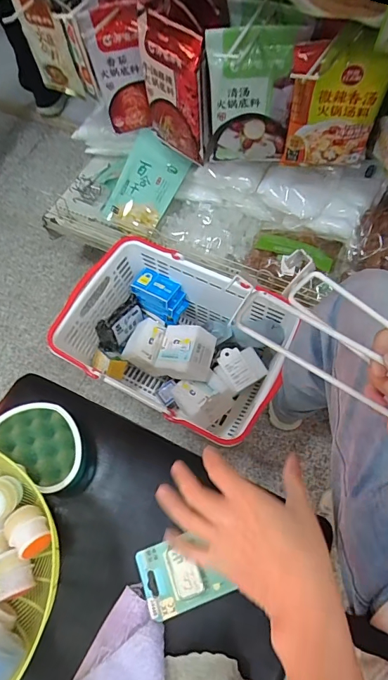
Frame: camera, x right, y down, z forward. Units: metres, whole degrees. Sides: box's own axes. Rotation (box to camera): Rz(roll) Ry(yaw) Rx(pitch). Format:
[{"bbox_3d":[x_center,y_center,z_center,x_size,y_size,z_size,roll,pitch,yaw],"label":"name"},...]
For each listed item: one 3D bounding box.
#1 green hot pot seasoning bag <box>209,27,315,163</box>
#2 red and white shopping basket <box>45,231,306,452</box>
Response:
[{"bbox_3d":[0.097,-0.419,0.695,0.146,0.253,0.056,9,77,7],"label":"green hot pot seasoning bag"},{"bbox_3d":[-0.039,0.020,0.886,0.434,0.245,0.315,27,69,14],"label":"red and white shopping basket"}]

